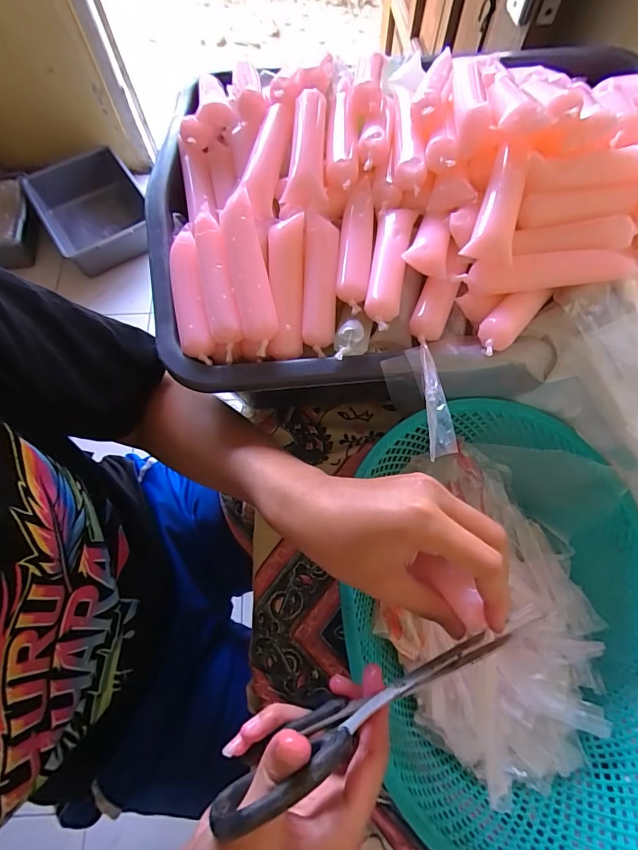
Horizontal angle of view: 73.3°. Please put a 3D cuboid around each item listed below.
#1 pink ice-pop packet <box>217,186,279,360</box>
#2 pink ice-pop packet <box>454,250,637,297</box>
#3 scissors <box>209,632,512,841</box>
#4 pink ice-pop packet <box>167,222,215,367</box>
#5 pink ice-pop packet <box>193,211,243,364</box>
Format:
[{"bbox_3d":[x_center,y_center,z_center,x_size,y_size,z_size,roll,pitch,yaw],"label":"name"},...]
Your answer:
[{"bbox_3d":[-0.054,-0.116,0.316,0.027,0.029,0.119,-13,69,-4],"label":"pink ice-pop packet"},{"bbox_3d":[0.165,-0.113,0.313,0.118,0.018,0.022,-5,69,-1],"label":"pink ice-pop packet"},{"bbox_3d":[0.021,0.154,0.229,0.158,0.061,0.015,-21,70,-20],"label":"scissors"},{"bbox_3d":[-0.101,-0.100,0.330,0.026,0.019,0.111,-13,69,-4],"label":"pink ice-pop packet"},{"bbox_3d":[-0.078,-0.106,0.326,0.023,0.031,0.110,-12,69,-4],"label":"pink ice-pop packet"}]

